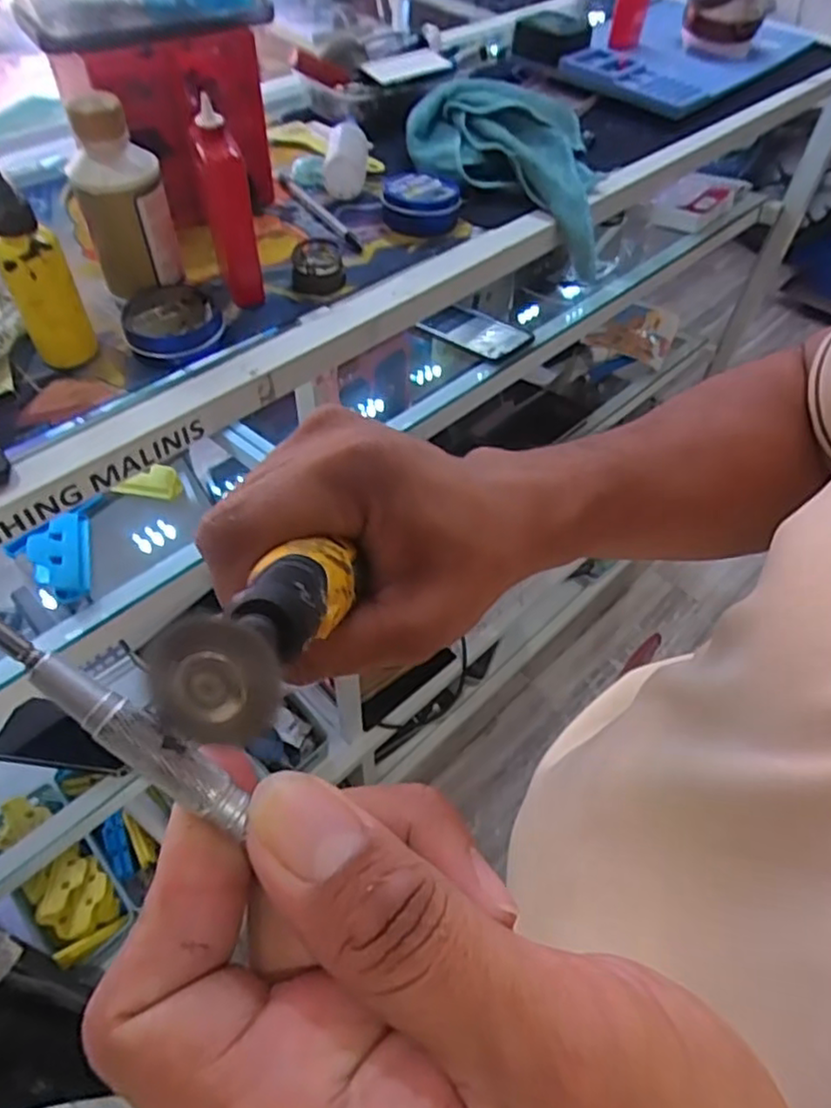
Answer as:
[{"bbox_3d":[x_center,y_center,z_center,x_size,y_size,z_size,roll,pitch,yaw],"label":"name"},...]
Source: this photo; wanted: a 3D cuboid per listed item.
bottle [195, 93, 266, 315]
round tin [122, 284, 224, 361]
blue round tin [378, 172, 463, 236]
[{"bbox_3d":[-0.121,-0.220,0.440,0.027,0.121,0.027,-11,54,-11],"label":"bottle"},{"bbox_3d":[-0.158,-0.153,0.443,0.059,0.018,0.063,1,53,-2],"label":"round tin"},{"bbox_3d":[0.004,-0.289,0.555,0.062,0.030,0.057,1,53,-2],"label":"blue round tin"}]

